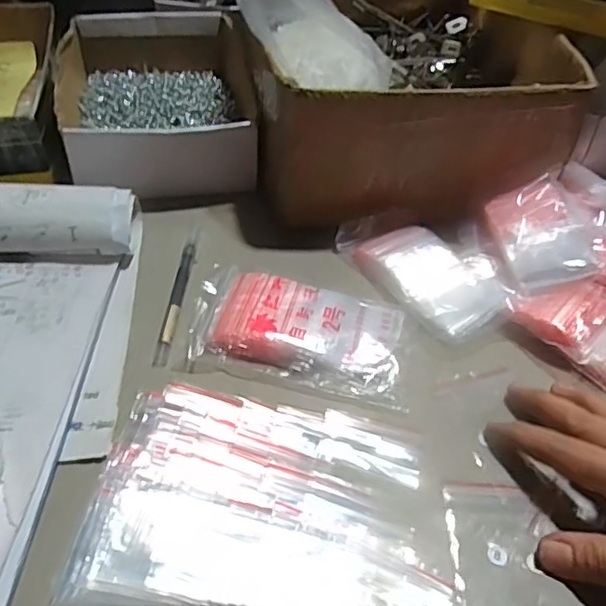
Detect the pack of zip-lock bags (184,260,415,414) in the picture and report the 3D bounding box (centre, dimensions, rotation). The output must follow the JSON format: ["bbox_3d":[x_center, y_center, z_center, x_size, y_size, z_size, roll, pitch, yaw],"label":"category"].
[{"bbox_3d":[-0.003,0.015,0.411,0.145,0.017,0.083,12,46,7],"label":"pack of zip-lock bags"}]

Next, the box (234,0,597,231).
[{"bbox_3d":[0.085,-0.225,0.573,0.257,0.103,0.344,-3,46,-7],"label":"box"}]

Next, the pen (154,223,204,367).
[{"bbox_3d":[-0.089,-0.012,0.442,0.010,0.010,0.141,5,45,0],"label":"pen"}]

